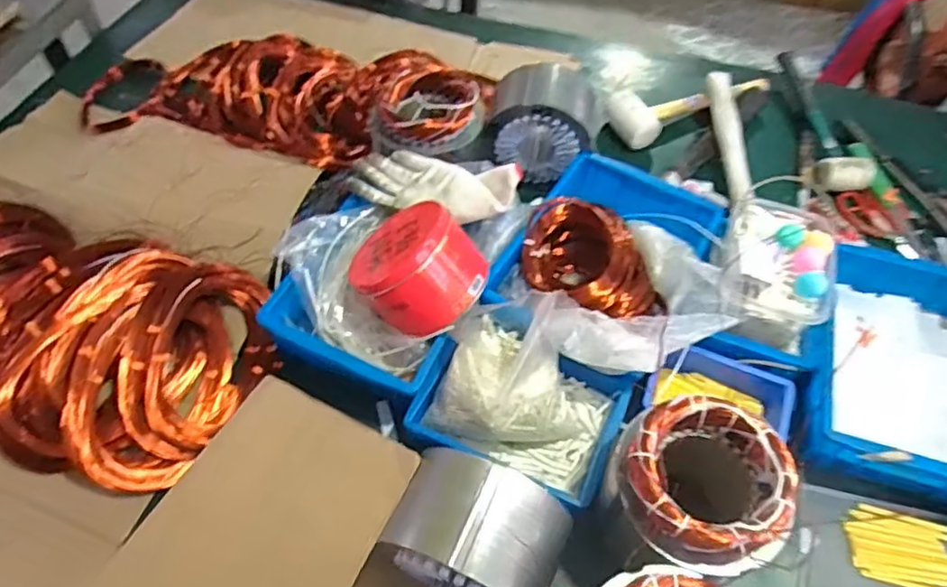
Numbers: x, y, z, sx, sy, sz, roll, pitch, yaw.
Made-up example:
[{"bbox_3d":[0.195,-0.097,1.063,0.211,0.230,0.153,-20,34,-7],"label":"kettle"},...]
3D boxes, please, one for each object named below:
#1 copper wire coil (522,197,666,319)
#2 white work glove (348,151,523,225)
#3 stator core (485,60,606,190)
[{"bbox_3d":[0.138,-0.030,0.748,0.159,0.079,0.157,1,56,-2],"label":"copper wire coil"},{"bbox_3d":[-0.051,-0.136,0.748,0.208,0.053,0.080,18,57,10],"label":"white work glove"},{"bbox_3d":[0.100,-0.241,0.888,0.145,0.123,0.136,11,56,5],"label":"stator core"}]

